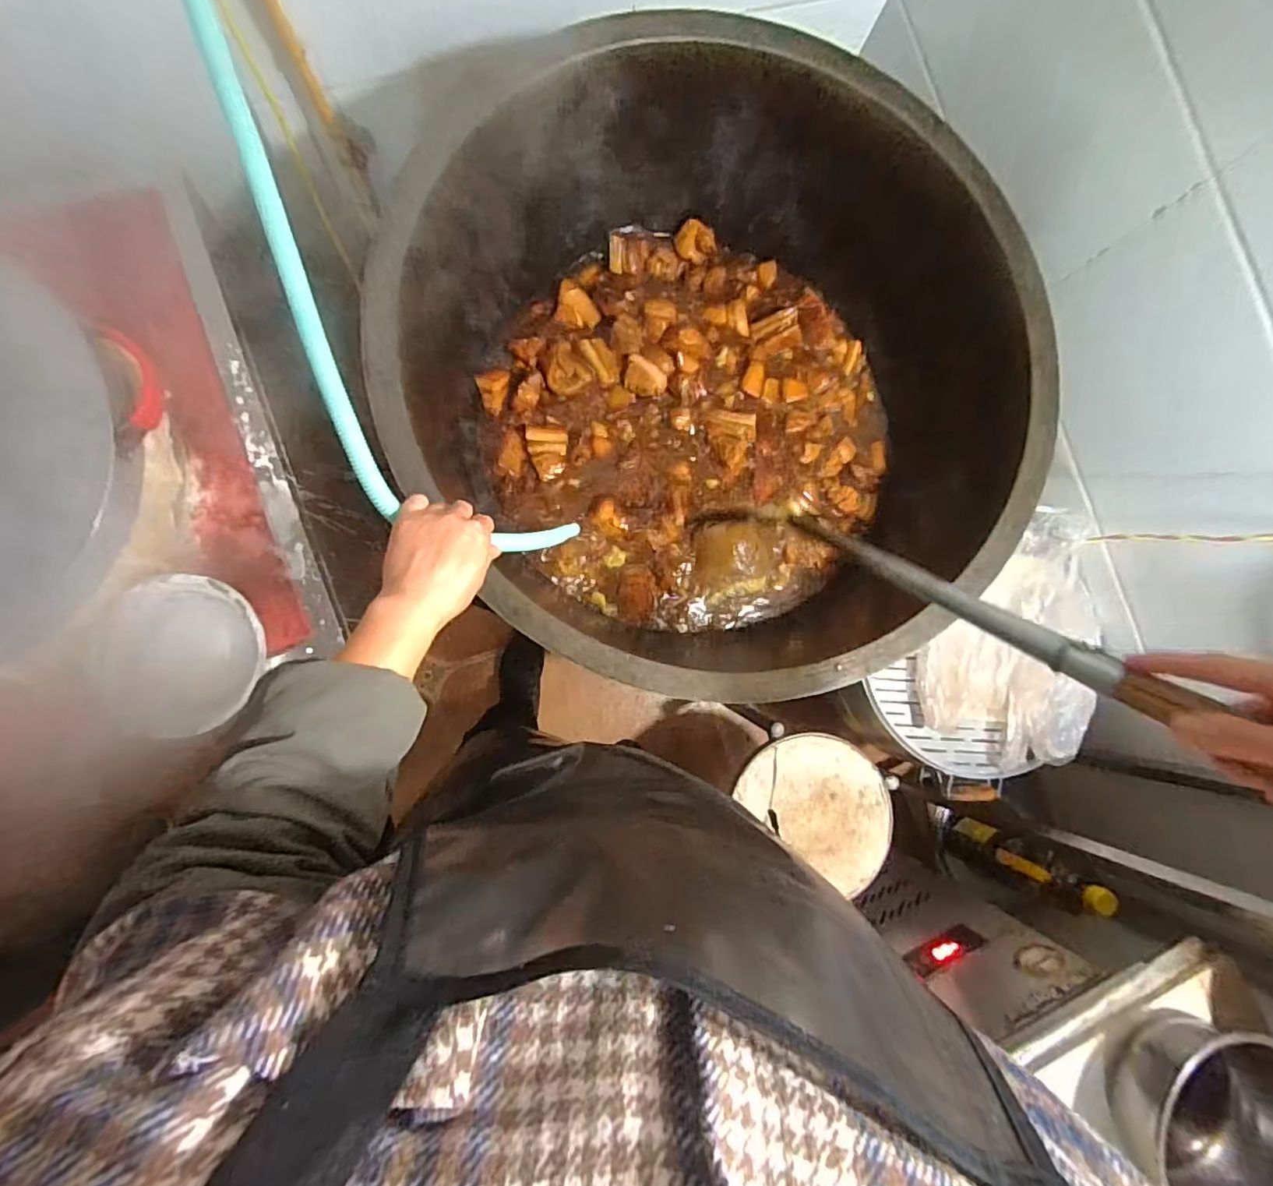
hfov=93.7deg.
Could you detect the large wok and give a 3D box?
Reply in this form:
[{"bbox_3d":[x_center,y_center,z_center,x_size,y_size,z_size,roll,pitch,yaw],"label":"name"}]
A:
[{"bbox_3d":[0.097,-0.271,0.801,0.746,0.288,0.765,1,85,-8],"label":"large wok"}]

